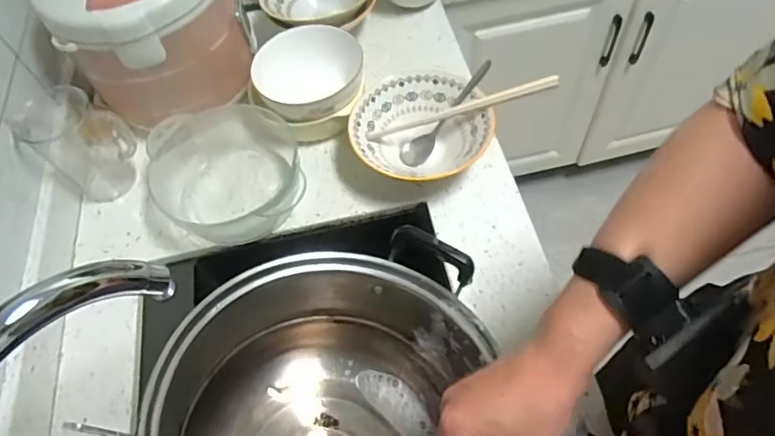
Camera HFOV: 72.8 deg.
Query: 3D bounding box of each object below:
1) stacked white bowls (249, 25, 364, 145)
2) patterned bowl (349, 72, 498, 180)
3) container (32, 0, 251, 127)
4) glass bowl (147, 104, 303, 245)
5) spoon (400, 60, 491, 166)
[{"bbox_3d":[-0.106,-0.191,0.730,0.142,0.084,0.146,-3,58,3],"label":"stacked white bowls"},{"bbox_3d":[0.041,-0.108,0.687,0.169,0.066,0.174,-2,58,3],"label":"patterned bowl"},{"bbox_3d":[-0.313,-0.267,0.704,0.217,0.195,0.198,-3,58,4],"label":"container"},{"bbox_3d":[-0.208,-0.053,0.681,0.191,0.088,0.200,-2,58,3],"label":"glass bowl"},{"bbox_3d":[0.078,-0.138,0.692,0.035,0.021,0.168,42,97,25],"label":"spoon"}]

